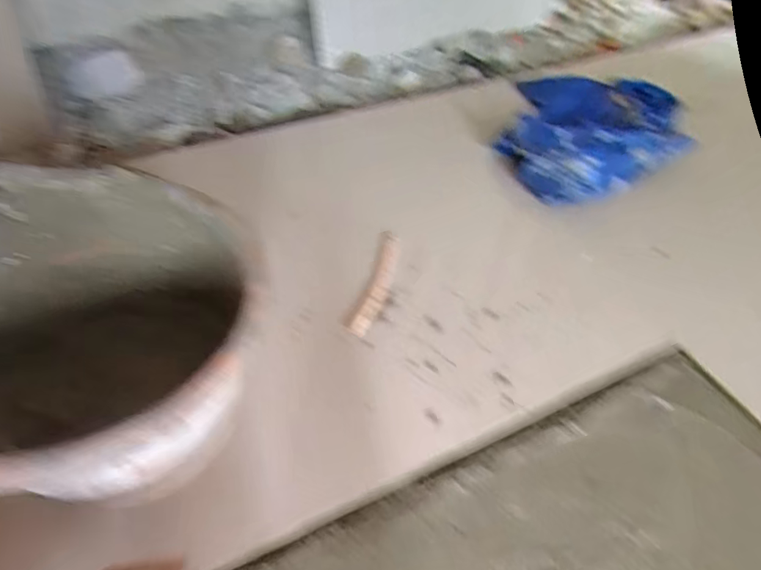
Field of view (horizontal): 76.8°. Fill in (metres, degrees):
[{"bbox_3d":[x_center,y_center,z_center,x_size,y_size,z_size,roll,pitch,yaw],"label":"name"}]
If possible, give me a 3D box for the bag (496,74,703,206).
[{"bbox_3d":[0.350,-0.261,0.781,0.276,0.083,0.368,27,55,18],"label":"bag"}]

